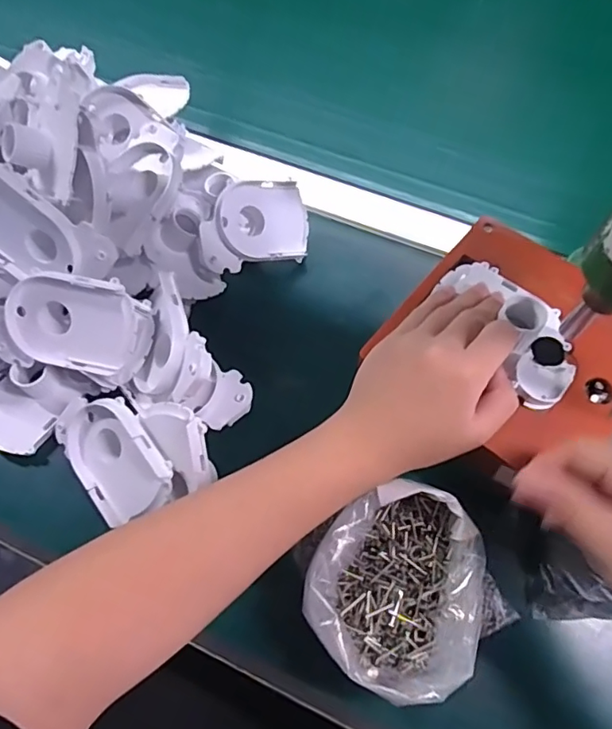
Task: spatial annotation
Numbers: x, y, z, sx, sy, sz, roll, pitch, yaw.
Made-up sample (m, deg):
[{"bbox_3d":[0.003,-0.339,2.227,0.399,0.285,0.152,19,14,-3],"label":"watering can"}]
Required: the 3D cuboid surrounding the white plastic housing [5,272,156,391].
[{"bbox_3d":[-0.156,-0.031,0.377,0.095,0.033,0.067,18,104,-2],"label":"white plastic housing"}]

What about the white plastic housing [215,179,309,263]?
[{"bbox_3d":[-0.037,-0.119,0.441,0.086,0.019,0.063,-10,100,-34],"label":"white plastic housing"}]

